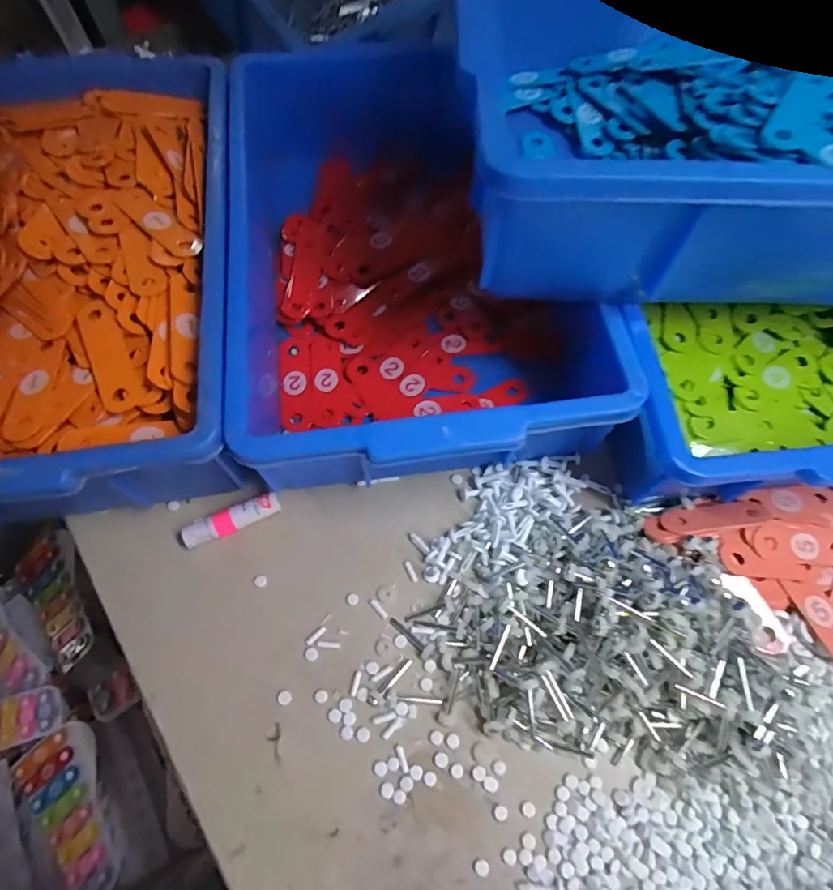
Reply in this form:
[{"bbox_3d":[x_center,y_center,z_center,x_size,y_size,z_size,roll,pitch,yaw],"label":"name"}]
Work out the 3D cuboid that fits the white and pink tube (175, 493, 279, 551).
[{"bbox_3d":[-0.128,0.052,0.348,0.068,0.014,0.016,-21,70,-8],"label":"white and pink tube"}]

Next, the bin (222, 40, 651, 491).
[{"bbox_3d":[-0.017,-0.154,0.389,0.242,0.094,0.377,-11,69,-4],"label":"bin"}]

